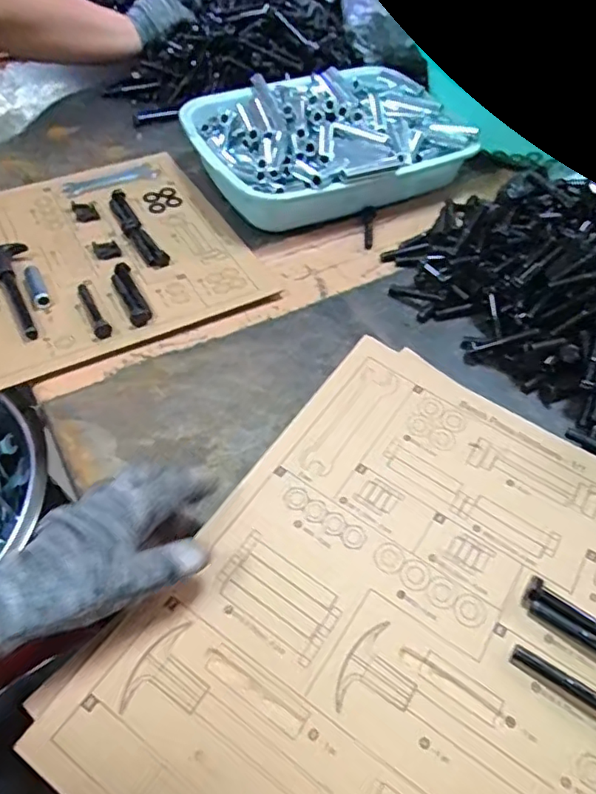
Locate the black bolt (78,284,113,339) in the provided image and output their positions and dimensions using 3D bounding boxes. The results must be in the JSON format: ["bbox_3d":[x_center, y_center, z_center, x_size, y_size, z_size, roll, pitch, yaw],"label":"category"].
[{"bbox_3d":[-0.188,-0.081,0.529,0.014,0.011,0.077,-20,54,-20],"label":"black bolt"}]

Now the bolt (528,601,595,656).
[{"bbox_3d":[0.180,0.149,0.352,0.073,0.016,0.011,31,55,20],"label":"bolt"}]

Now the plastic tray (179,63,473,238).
[{"bbox_3d":[0.033,-0.308,0.693,0.313,0.081,0.236,-21,55,-21],"label":"plastic tray"}]

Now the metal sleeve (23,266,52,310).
[{"bbox_3d":[-0.251,-0.106,0.550,0.016,0.011,0.059,-21,55,-20],"label":"metal sleeve"}]

